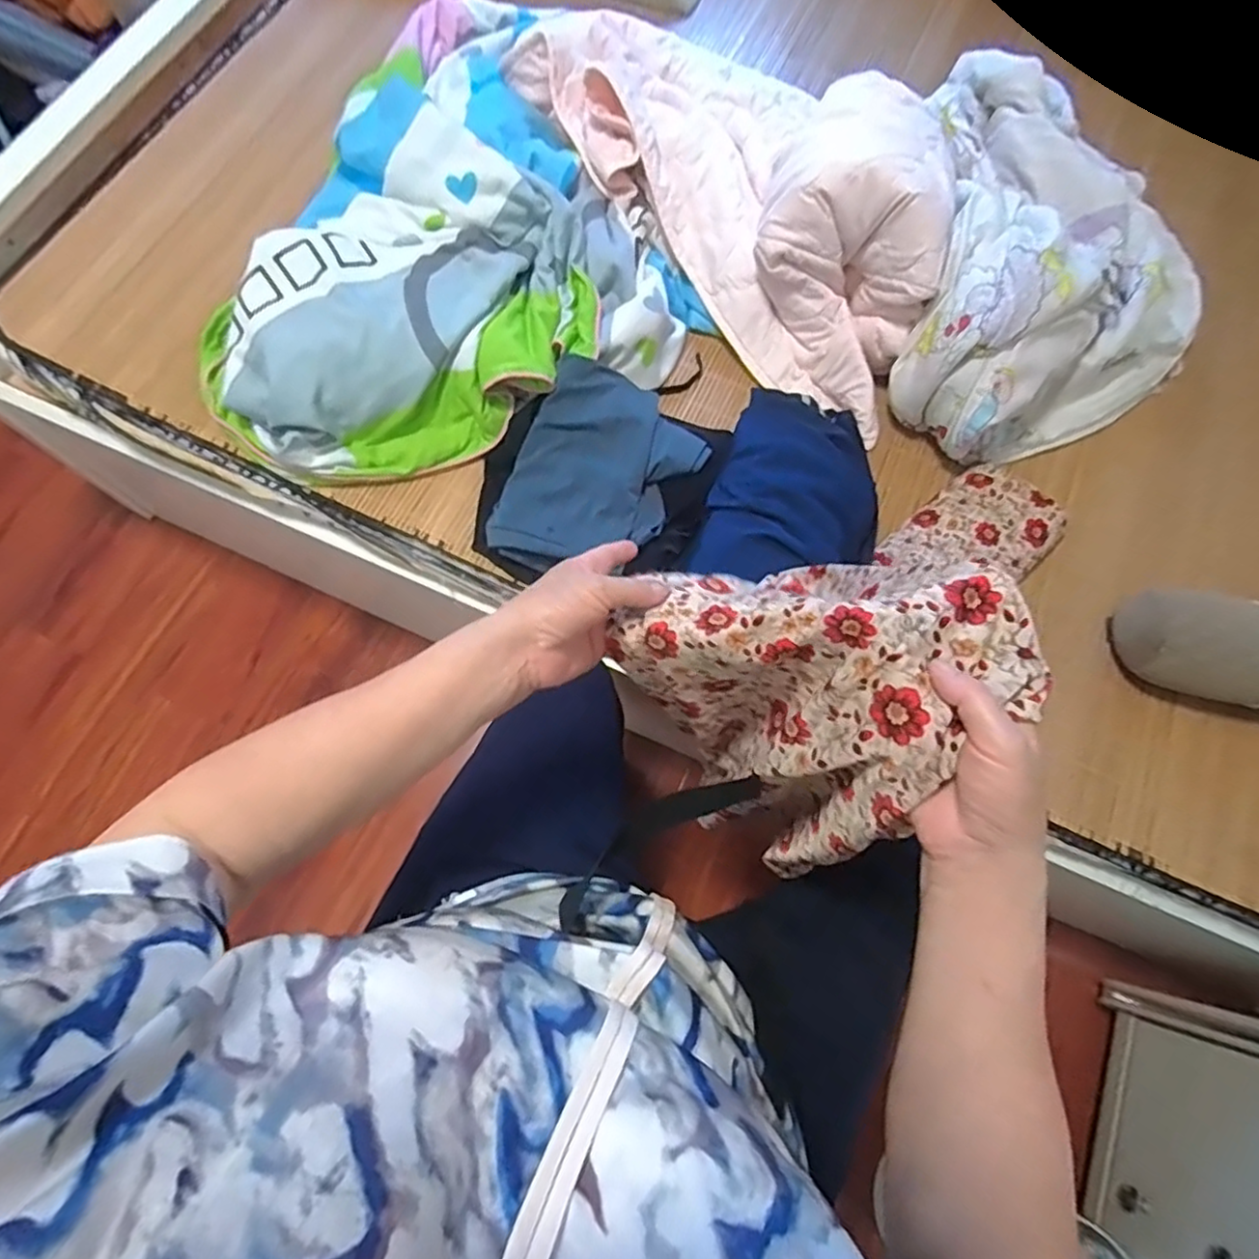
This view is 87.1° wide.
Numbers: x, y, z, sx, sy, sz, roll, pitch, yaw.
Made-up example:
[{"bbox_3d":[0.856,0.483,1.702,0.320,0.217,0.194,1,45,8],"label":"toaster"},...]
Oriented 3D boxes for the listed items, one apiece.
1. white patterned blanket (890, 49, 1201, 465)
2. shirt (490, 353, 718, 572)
[{"bbox_3d":[0.541,-0.458,0.821,0.352,0.192,0.544,14,73,3],"label":"white patterned blanket"},{"bbox_3d":[-0.034,-0.176,0.756,0.190,0.025,0.234,22,80,3],"label":"shirt"}]

